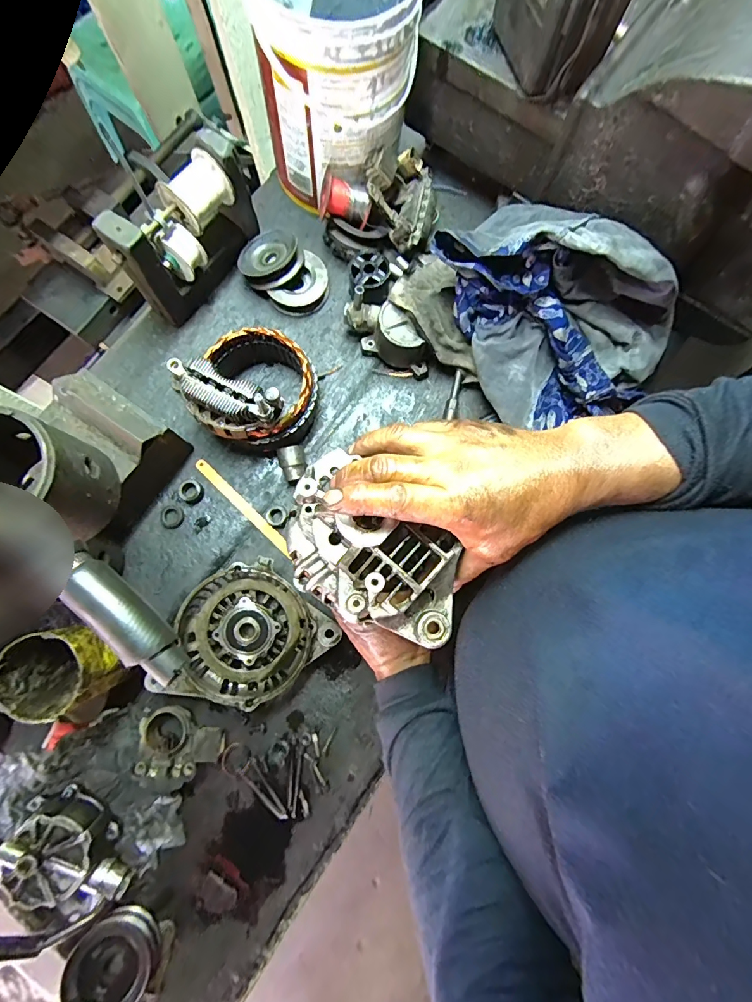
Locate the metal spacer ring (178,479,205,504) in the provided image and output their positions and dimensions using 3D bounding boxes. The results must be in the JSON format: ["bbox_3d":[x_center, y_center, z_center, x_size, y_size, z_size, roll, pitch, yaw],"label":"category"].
[{"bbox_3d":[-0.216,-0.012,0.489,0.029,0.010,0.026,35,81,6],"label":"metal spacer ring"}]

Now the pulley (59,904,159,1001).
[{"bbox_3d":[-0.251,0.444,0.404,0.075,0.042,0.074,35,81,6],"label":"pulley"}]

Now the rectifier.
[{"bbox_3d":[-0.156,-0.104,0.426,0.113,0.035,0.056,23,80,4],"label":"rectifier"}]

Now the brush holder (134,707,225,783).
[{"bbox_3d":[-0.208,0.256,0.448,0.087,0.028,0.065,11,80,2],"label":"brush holder"}]

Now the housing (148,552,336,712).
[{"bbox_3d":[-0.149,0.152,0.457,0.173,0.045,0.139,-40,82,-7],"label":"housing"}]

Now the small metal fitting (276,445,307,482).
[{"bbox_3d":[-0.098,-0.045,0.494,0.028,0.023,0.041,-18,107,-7],"label":"small metal fitting"}]

